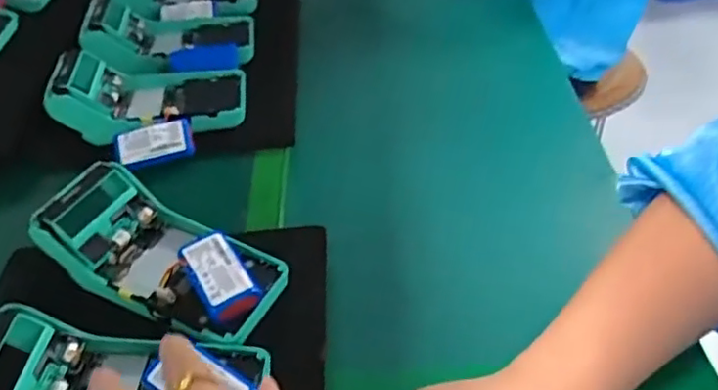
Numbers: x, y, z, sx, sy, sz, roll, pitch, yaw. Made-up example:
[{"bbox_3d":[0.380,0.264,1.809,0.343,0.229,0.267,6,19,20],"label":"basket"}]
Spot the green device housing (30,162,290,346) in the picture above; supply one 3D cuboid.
[{"bbox_3d":[-0.139,0.037,0.428,0.172,0.055,0.081,16,48,22],"label":"green device housing"}]

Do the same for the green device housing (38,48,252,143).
[{"bbox_3d":[-0.194,-0.101,0.579,0.161,0.062,0.086,-5,44,1],"label":"green device housing"}]

